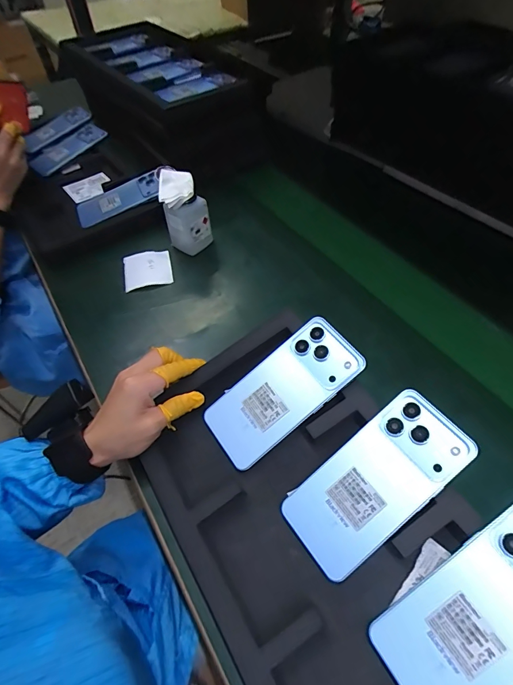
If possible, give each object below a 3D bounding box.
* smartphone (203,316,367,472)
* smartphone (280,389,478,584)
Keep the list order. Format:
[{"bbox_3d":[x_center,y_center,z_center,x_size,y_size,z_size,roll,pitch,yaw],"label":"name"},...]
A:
[{"bbox_3d":[0.026,0.048,0.374,0.162,0.005,0.076,-40,64,0],"label":"smartphone"},{"bbox_3d":[0.102,0.119,0.319,0.163,0.005,0.077,-42,60,0],"label":"smartphone"}]

